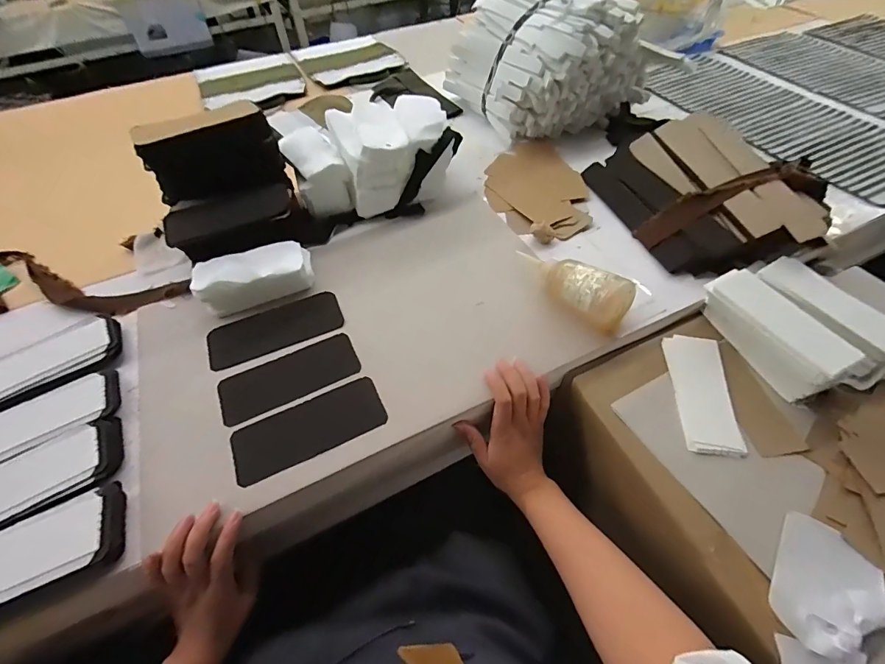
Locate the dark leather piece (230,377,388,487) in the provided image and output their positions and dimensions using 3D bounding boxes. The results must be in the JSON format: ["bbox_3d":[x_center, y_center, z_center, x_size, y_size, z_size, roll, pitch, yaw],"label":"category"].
[{"bbox_3d":[-0.149,0.107,0.464,0.165,0.006,0.071,-22,52,-13],"label":"dark leather piece"}]

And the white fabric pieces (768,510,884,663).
[{"bbox_3d":[0.354,0.241,0.346,0.122,0.033,0.133,30,62,21],"label":"white fabric pieces"}]

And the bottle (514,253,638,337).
[{"bbox_3d":[0.169,-0.053,0.531,0.146,0.066,0.058,35,61,27],"label":"bottle"}]

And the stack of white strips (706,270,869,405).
[{"bbox_3d":[0.392,0.001,0.495,0.059,0.066,0.159,-23,54,-12],"label":"stack of white strips"}]

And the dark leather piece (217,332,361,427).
[{"bbox_3d":[-0.189,0.054,0.511,0.166,0.004,0.071,-23,52,-13],"label":"dark leather piece"}]

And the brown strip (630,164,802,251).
[{"bbox_3d":[0.384,-0.188,0.586,0.207,0.031,0.040,-26,54,16],"label":"brown strip"}]

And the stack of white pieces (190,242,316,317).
[{"bbox_3d":[-0.267,-0.078,0.587,0.157,0.055,0.079,-22,53,-14],"label":"stack of white pieces"}]

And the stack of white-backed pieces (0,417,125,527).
[{"bbox_3d":[-0.424,0.155,0.422,0.163,0.033,0.079,-27,55,-17],"label":"stack of white-backed pieces"}]

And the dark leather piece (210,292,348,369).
[{"bbox_3d":[-0.225,-0.007,0.558,0.174,0.005,0.073,-22,57,-12],"label":"dark leather piece"}]

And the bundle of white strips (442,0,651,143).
[{"bbox_3d":[0.205,-0.544,0.809,0.290,0.210,0.286,-23,53,-14],"label":"bundle of white strips"}]

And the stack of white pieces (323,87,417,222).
[{"bbox_3d":[-0.117,-0.287,0.689,0.108,0.126,0.141,-23,53,-14],"label":"stack of white pieces"}]

